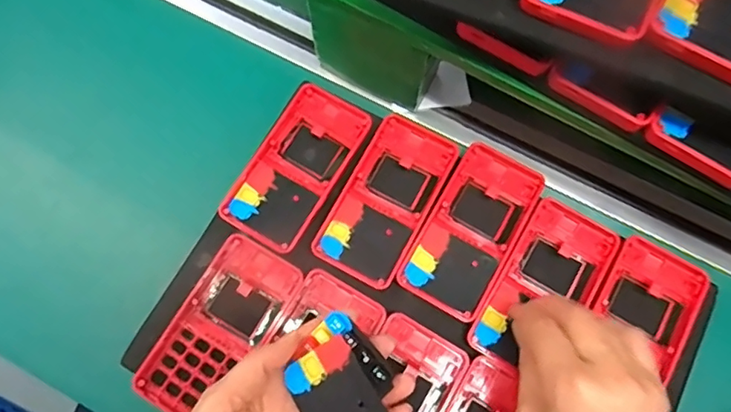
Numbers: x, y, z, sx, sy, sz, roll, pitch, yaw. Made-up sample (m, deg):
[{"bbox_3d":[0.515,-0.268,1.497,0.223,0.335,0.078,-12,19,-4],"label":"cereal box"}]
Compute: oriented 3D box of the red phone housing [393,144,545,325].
[{"bbox_3d":[0.077,0.015,0.393,0.060,0.010,0.124,30,75,7],"label":"red phone housing"}]

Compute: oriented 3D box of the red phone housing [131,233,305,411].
[{"bbox_3d":[-0.099,0.085,0.376,0.061,0.016,0.124,31,75,7],"label":"red phone housing"}]

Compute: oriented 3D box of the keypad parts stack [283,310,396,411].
[{"bbox_3d":[-0.015,0.101,0.323,0.054,0.013,0.063,-32,77,-10],"label":"keypad parts stack"}]

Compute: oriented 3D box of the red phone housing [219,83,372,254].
[{"bbox_3d":[-0.049,-0.029,0.406,0.061,0.015,0.122,31,75,8],"label":"red phone housing"}]

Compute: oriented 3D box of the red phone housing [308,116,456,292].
[{"bbox_3d":[0.016,-0.006,0.398,0.062,0.014,0.123,29,75,7],"label":"red phone housing"}]

